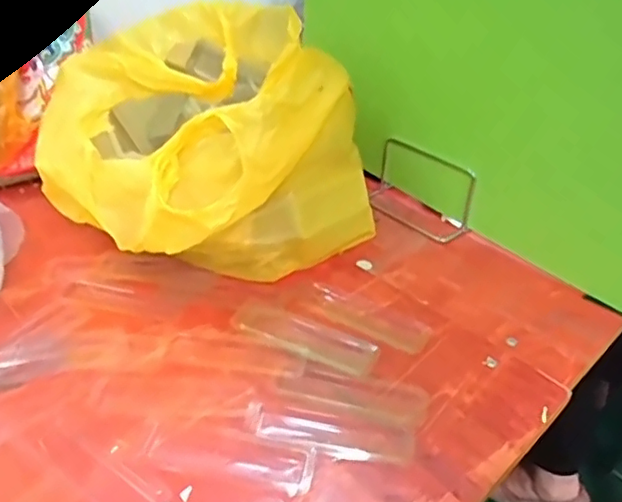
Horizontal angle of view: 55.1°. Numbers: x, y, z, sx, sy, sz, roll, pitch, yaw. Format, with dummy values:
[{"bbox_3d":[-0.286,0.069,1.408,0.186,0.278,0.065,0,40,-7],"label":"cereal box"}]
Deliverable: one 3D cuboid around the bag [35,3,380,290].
[{"bbox_3d":[-0.112,-0.117,0.666,0.362,0.233,0.279,-24,42,-35],"label":"bag"}]

